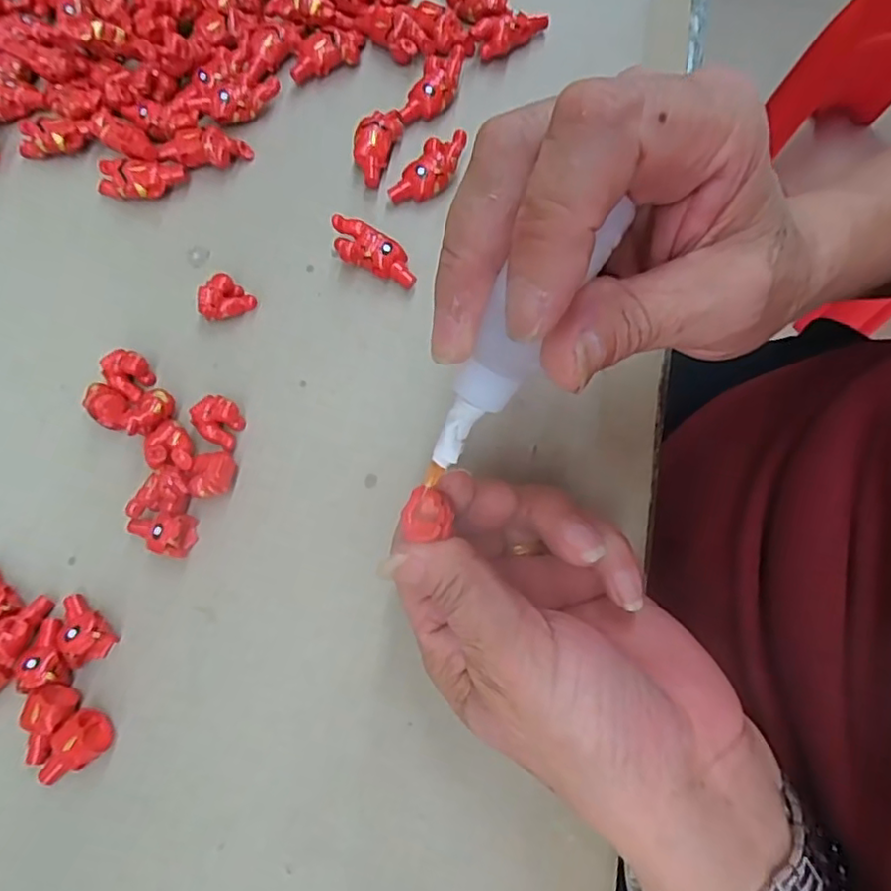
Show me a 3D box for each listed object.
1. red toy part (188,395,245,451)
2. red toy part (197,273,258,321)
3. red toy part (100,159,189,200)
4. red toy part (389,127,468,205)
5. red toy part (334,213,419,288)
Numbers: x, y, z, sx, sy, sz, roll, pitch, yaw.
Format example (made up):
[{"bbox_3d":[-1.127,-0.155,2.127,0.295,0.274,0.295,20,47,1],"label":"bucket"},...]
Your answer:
[{"bbox_3d":[-0.095,-0.011,0.257,0.020,0.011,0.018,25,76,6],"label":"red toy part"},{"bbox_3d":[-0.097,-0.063,0.271,0.019,0.013,0.020,0,75,-1],"label":"red toy part"},{"bbox_3d":[-0.142,-0.122,0.285,0.042,0.014,0.018,3,75,0],"label":"red toy part"},{"bbox_3d":[-0.008,-0.127,0.282,0.042,0.011,0.019,-43,79,5],"label":"red toy part"},{"bbox_3d":[-0.031,-0.085,0.273,0.041,0.015,0.017,25,76,6],"label":"red toy part"}]

